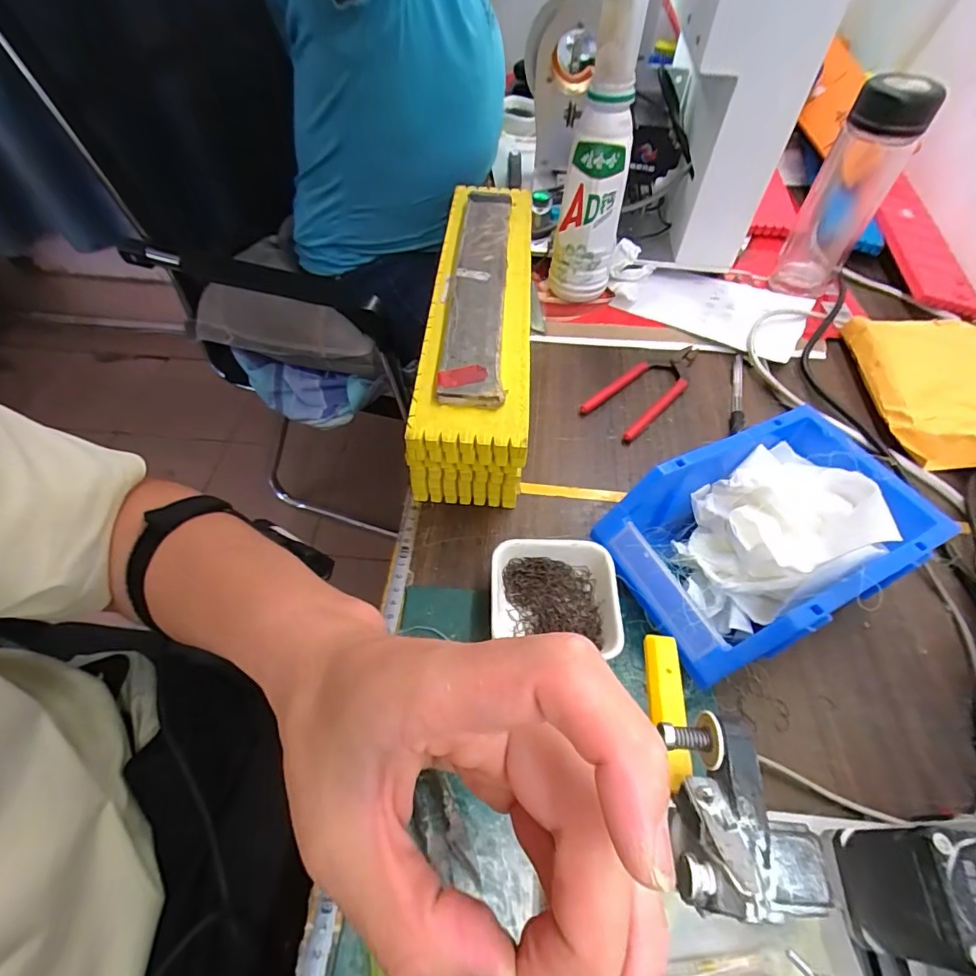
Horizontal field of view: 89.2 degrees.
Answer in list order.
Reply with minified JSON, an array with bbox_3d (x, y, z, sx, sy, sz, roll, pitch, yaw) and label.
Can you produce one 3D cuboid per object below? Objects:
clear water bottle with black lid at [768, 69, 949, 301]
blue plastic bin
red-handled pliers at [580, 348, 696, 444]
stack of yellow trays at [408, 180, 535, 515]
[{"bbox_3d":[0.360,-0.291,0.500,0.065,0.190,0.055,27,58,17],"label":"clear water bottle with black lid"},{"bbox_3d":[0.179,0.035,0.330,0.181,0.089,0.124,-21,58,-16],"label":"blue plastic bin"},{"bbox_3d":[0.156,-0.099,0.477,0.056,0.011,0.145,39,62,23],"label":"red-handled pliers"},{"bbox_3d":[-0.006,-0.145,0.449,0.082,0.104,0.333,4,54,2],"label":"stack of yellow trays"}]

